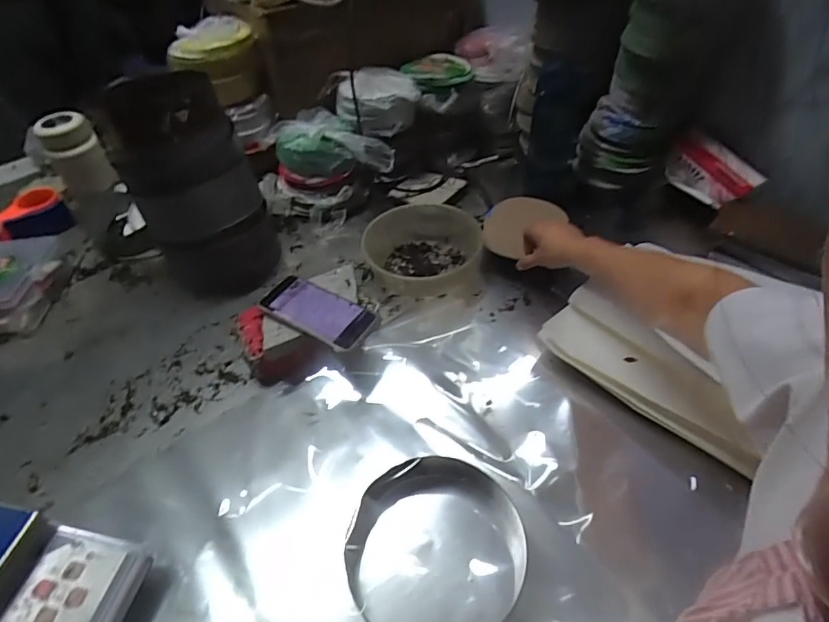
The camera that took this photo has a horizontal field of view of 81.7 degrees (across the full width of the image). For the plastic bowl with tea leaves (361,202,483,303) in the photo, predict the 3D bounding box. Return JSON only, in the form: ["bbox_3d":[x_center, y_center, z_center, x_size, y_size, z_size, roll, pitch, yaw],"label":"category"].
[{"bbox_3d":[0.020,-0.103,0.831,0.201,0.071,0.193,-2,46,2],"label":"plastic bowl with tea leaves"}]

